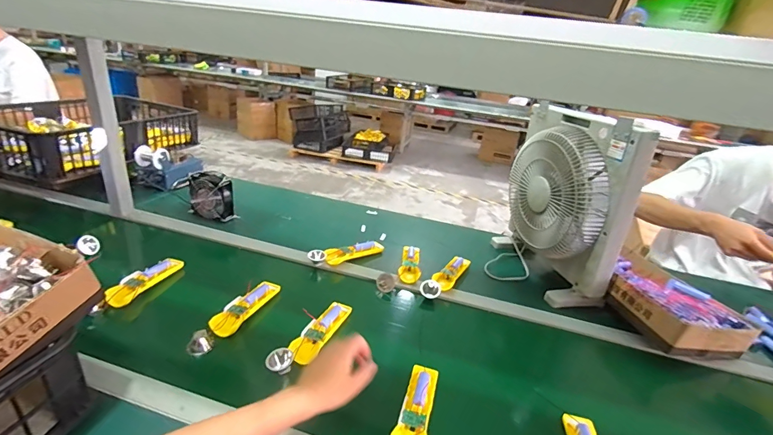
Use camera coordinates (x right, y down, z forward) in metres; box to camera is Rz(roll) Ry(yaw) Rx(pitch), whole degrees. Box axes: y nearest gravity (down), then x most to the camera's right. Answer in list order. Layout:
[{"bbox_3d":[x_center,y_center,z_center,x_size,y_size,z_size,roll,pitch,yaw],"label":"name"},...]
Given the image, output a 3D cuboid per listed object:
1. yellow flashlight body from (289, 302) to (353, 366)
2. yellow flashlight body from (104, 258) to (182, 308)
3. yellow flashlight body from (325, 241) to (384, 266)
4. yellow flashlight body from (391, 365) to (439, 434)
[{"bbox_3d":[-0.122,0.210,0.706,0.043,0.022,0.171,15,26,19],"label":"yellow flashlight body"},{"bbox_3d":[-0.506,0.130,0.777,0.051,0.023,0.163,11,25,10],"label":"yellow flashlight body"},{"bbox_3d":[-0.078,0.091,0.970,0.171,0.033,0.042,-12,31,-35],"label":"yellow flashlight body"},{"bbox_3d":[0.049,0.295,0.575,0.051,0.024,0.168,13,26,14],"label":"yellow flashlight body"}]

